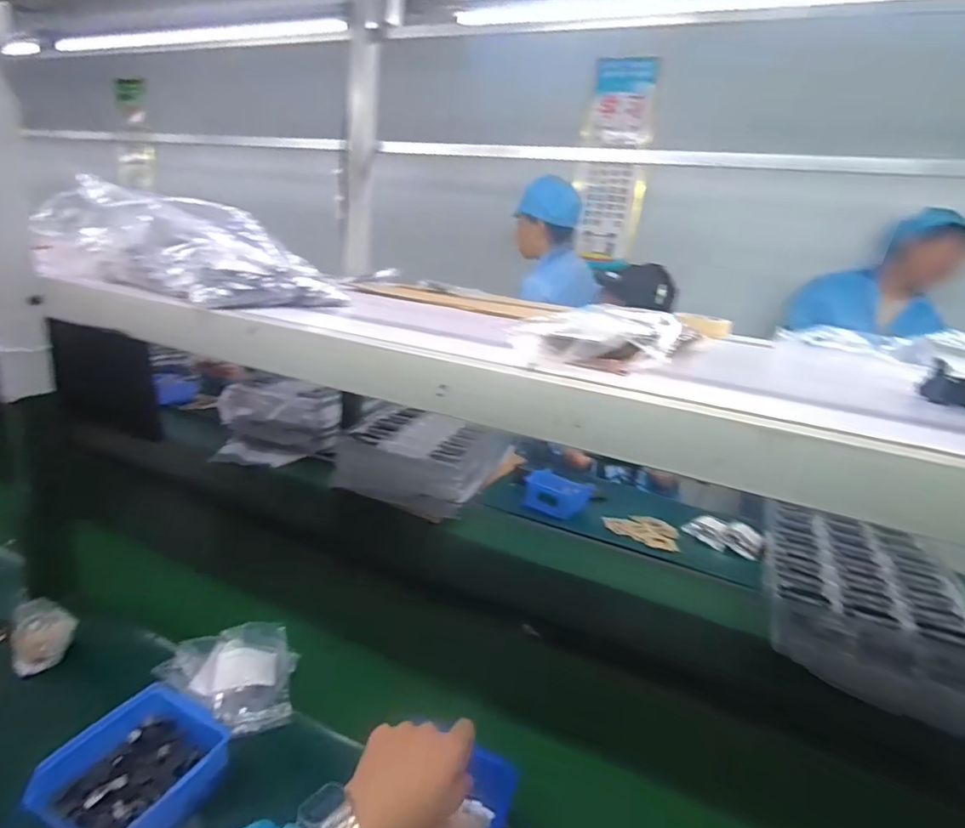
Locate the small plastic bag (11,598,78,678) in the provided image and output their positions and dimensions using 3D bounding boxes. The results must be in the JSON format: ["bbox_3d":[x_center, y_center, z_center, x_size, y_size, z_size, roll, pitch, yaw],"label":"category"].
[{"bbox_3d":[-0.551,0.275,0.681,0.064,0.061,0.063,-11,24,-43],"label":"small plastic bag"}]

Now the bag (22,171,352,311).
[{"bbox_3d":[-0.364,-0.213,0.693,0.340,0.105,0.216,15,19,25],"label":"bag"}]

